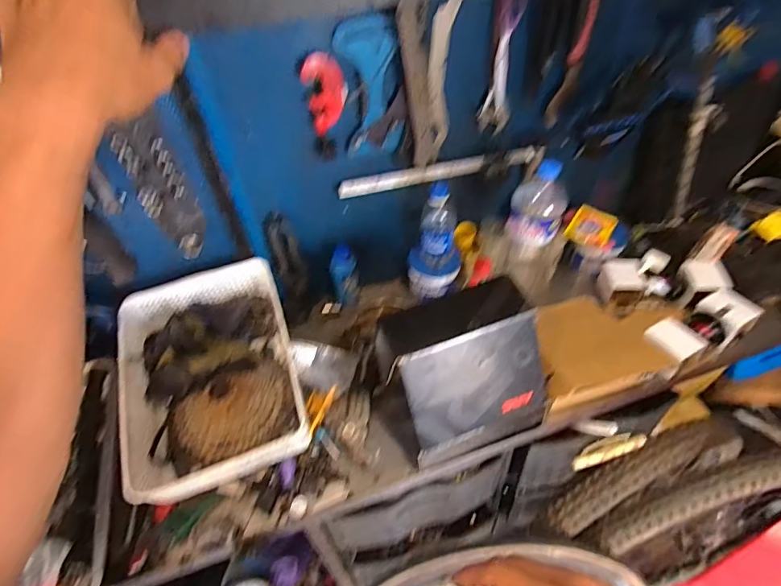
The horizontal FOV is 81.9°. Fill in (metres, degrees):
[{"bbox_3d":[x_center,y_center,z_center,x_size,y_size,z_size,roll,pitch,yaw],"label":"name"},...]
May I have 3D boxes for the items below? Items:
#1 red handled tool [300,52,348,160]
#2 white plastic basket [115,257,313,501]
[{"bbox_3d":[-0.093,-0.278,0.671,0.058,0.146,0.023,-17,47,-11],"label":"red handled tool"},{"bbox_3d":[-0.284,0.117,0.715,0.253,0.108,0.345,-16,47,-10],"label":"white plastic basket"}]

